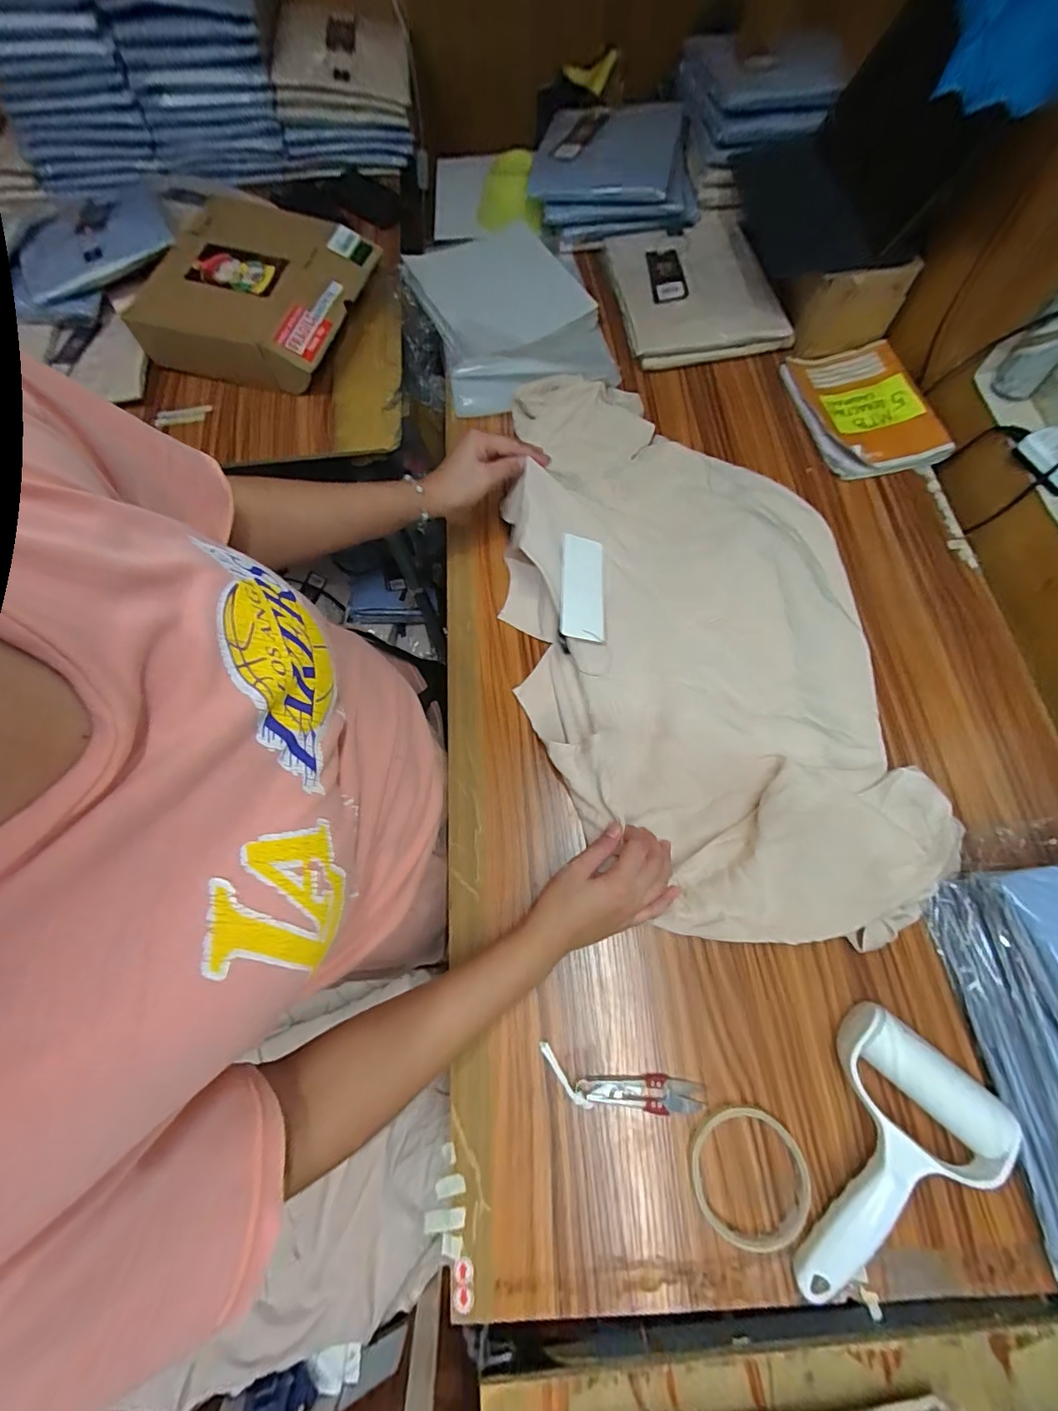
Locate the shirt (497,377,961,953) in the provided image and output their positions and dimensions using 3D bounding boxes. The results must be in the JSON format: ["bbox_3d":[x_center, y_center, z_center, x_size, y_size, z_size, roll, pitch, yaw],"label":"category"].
[{"bbox_3d":[0.163,-0.102,0.534,0.344,0.058,0.643,-11,69,-2],"label":"shirt"}]

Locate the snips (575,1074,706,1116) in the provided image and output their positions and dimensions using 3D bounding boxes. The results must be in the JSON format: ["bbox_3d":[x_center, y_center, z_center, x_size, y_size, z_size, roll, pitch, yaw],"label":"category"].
[{"bbox_3d":[0.090,0.311,0.410,0.099,0.006,0.024,6,69,4],"label":"snips"}]

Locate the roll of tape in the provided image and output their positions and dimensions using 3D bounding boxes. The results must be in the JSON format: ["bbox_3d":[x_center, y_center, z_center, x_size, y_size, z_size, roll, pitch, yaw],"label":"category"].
[{"bbox_3d":[0.163,0.350,0.378,0.082,0.010,0.083,-1,69,2],"label":"roll of tape"}]

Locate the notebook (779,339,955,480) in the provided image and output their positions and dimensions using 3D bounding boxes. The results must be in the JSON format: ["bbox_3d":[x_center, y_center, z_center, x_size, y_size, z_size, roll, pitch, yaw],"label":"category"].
[{"bbox_3d":[0.421,-0.384,0.652,0.145,0.031,0.207,-10,69,-2],"label":"notebook"}]

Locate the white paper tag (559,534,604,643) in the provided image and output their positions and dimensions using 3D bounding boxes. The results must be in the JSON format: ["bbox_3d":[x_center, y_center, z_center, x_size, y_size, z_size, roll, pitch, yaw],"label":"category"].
[{"bbox_3d":[0.057,-0.125,0.541,0.045,0.010,0.117,4,72,-2],"label":"white paper tag"}]

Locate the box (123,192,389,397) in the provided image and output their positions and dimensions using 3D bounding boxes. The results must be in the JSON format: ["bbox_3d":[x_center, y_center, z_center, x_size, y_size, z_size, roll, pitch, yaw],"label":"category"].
[{"bbox_3d":[-0.386,-0.597,0.741,0.288,0.086,0.287,17,70,9],"label":"box"}]

